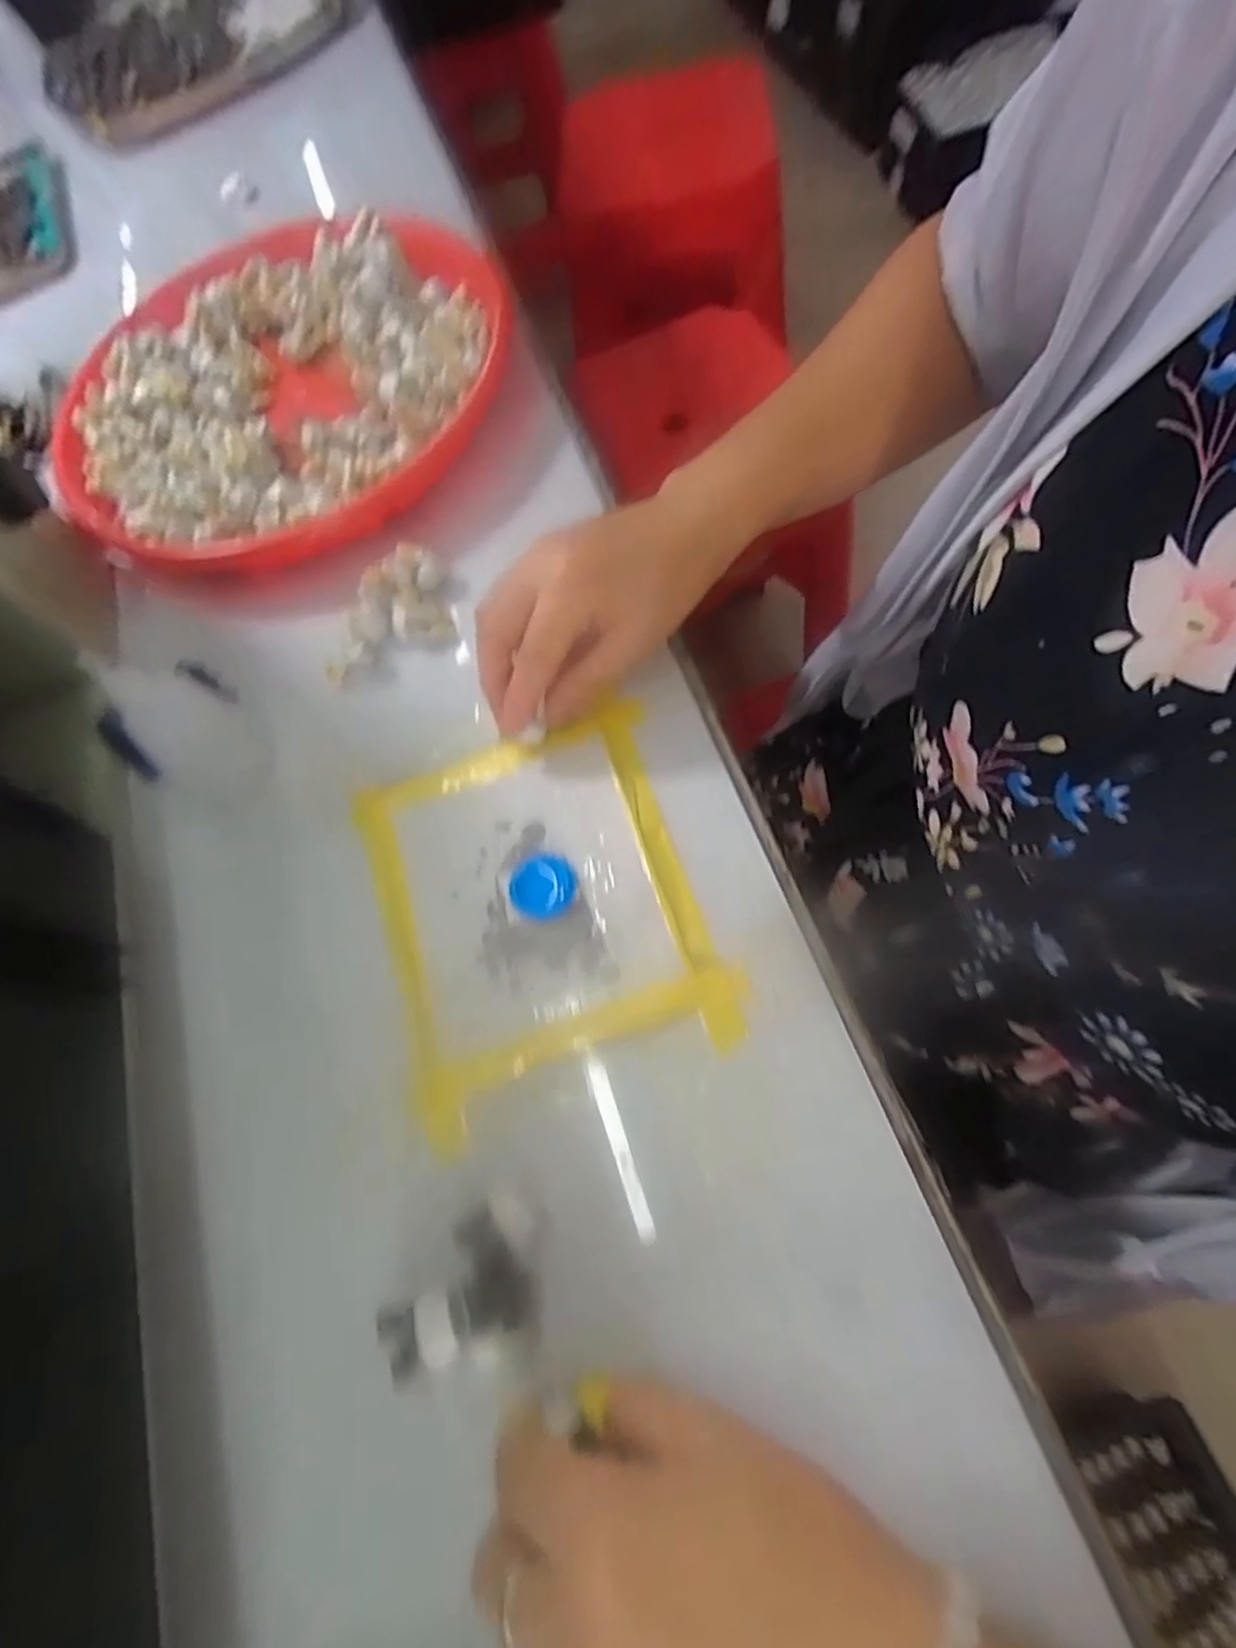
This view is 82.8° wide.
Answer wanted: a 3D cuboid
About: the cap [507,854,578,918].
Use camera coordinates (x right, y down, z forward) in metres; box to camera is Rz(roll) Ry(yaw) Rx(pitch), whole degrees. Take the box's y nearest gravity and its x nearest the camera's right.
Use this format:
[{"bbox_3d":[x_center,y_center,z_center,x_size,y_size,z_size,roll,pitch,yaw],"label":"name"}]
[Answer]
[{"bbox_3d":[-0.033,0.027,0.307,0.029,0.006,0.026,-8,68,6],"label":"cap"}]

